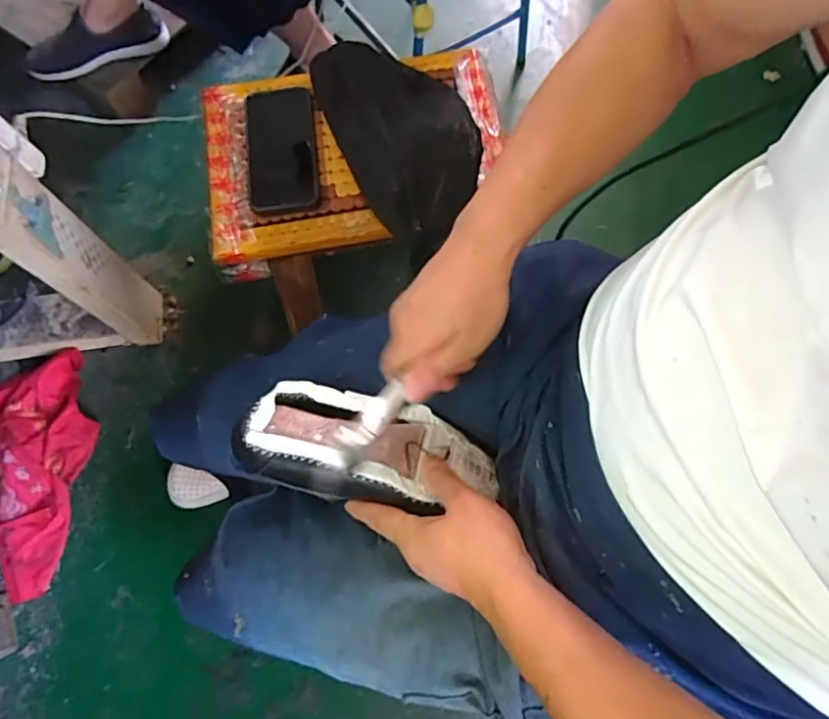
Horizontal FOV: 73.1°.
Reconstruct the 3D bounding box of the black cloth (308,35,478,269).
[{"bbox_3d":[-0.012,-0.266,0.618,0.146,0.078,0.276,-21,72,-6],"label":"black cloth"}]

